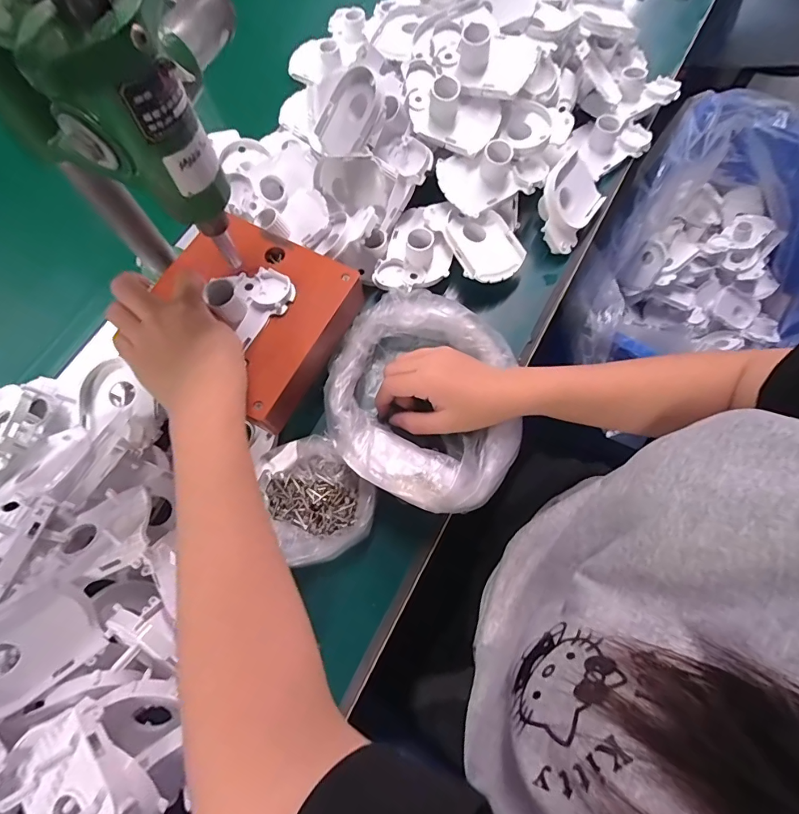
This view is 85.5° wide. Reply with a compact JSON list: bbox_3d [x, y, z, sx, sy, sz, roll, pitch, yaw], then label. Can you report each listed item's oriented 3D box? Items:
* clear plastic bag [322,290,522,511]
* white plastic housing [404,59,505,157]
[{"bbox_3d":[0.024,-0.012,0.379,0.166,0.042,0.189,13,71,6],"label":"clear plastic bag"},{"bbox_3d":[0.047,-0.293,0.424,0.100,0.041,0.059,28,73,11],"label":"white plastic housing"}]

